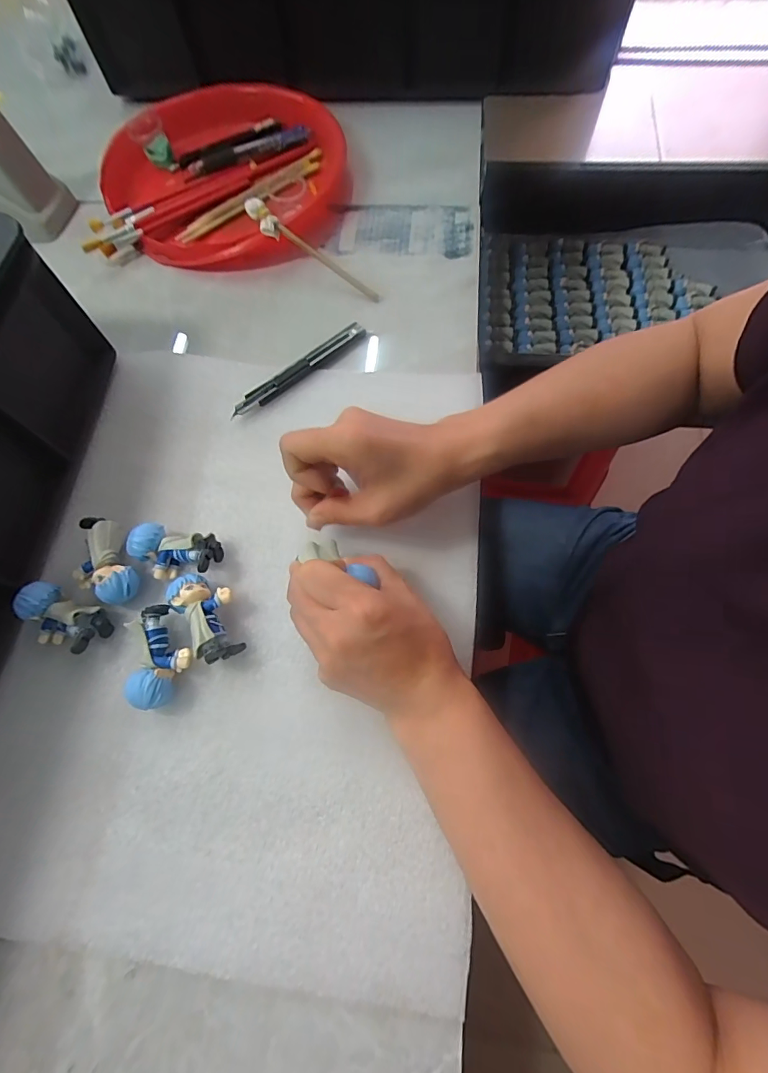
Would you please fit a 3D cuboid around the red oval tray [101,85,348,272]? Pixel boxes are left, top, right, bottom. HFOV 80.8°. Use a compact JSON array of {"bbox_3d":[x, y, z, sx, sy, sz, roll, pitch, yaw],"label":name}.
[{"bbox_3d":[-0.162,-0.379,0.469,0.239,0.035,0.225,12,70,7],"label":"red oval tray"}]

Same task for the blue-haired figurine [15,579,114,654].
[{"bbox_3d":[-0.216,0.056,0.304,0.057,0.026,0.033,23,72,11],"label":"blue-haired figurine"}]

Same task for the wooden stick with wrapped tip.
[{"bbox_3d":[-0.065,-0.262,0.418,0.141,0.015,0.016,32,73,-8],"label":"wooden stick with wrapped tip"}]

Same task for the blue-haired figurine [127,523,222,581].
[{"bbox_3d":[-0.146,0.012,0.319,0.057,0.027,0.034,9,70,6],"label":"blue-haired figurine"}]

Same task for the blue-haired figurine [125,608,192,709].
[{"bbox_3d":[-0.143,0.077,0.290,0.031,0.029,0.060,-15,69,-3],"label":"blue-haired figurine"}]

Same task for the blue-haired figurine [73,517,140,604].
[{"bbox_3d":[-0.195,0.020,0.318,0.036,0.027,0.064,-29,71,-8],"label":"blue-haired figurine"}]

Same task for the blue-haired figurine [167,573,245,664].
[{"bbox_3d":[-0.114,0.052,0.300,0.034,0.027,0.059,-35,72,-10],"label":"blue-haired figurine"}]

